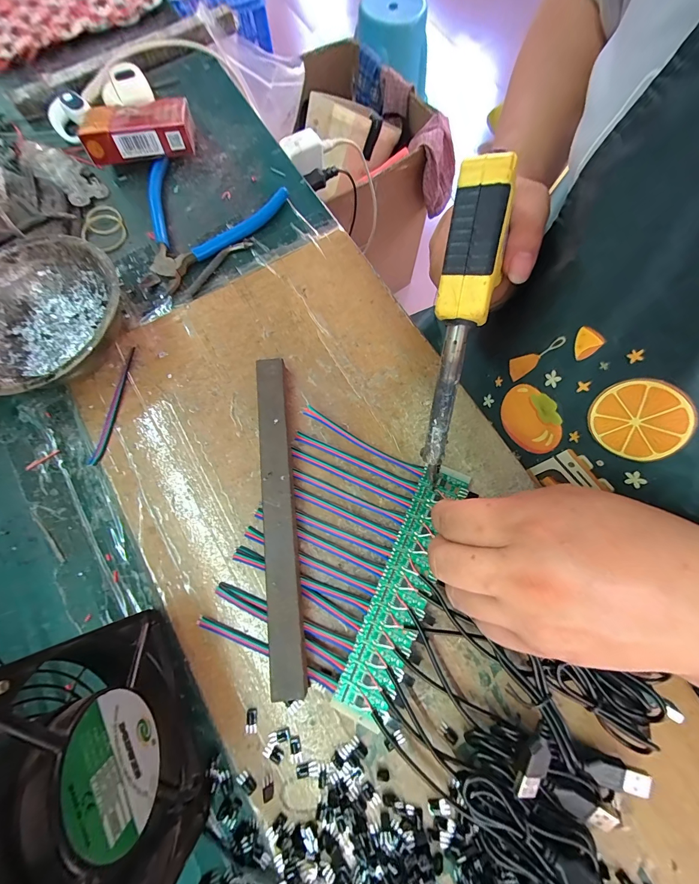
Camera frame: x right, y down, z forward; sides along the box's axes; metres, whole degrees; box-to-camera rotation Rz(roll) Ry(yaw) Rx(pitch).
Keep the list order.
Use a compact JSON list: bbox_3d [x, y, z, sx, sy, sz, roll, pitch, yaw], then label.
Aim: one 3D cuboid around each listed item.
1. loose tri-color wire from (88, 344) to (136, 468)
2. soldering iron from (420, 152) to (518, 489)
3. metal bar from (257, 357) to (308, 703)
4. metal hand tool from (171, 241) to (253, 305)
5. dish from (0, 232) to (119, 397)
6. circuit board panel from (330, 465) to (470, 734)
[{"bbox_3d":[-0.179,-0.028,0.254,0.009,0.004,0.093,8,75,2],"label":"loose tri-color wire"},{"bbox_3d":[0.061,-0.058,0.197,0.025,0.023,0.175,7,108,2],"label":"soldering iron"},{"bbox_3d":[-0.047,0.044,0.226,0.020,0.021,0.213,-7,75,-2],"label":"metal bar"},{"bbox_3d":[-0.118,-0.148,0.289,0.012,0.004,0.082,40,79,10],"label":"metal hand tool"},{"bbox_3d":[-0.225,-0.087,0.249,0.122,0.043,0.120,0,75,0],"label":"dish"},{"bbox_3d":[0.036,0.091,0.218,0.033,0.004,0.161,22,75,5],"label":"circuit board panel"}]

